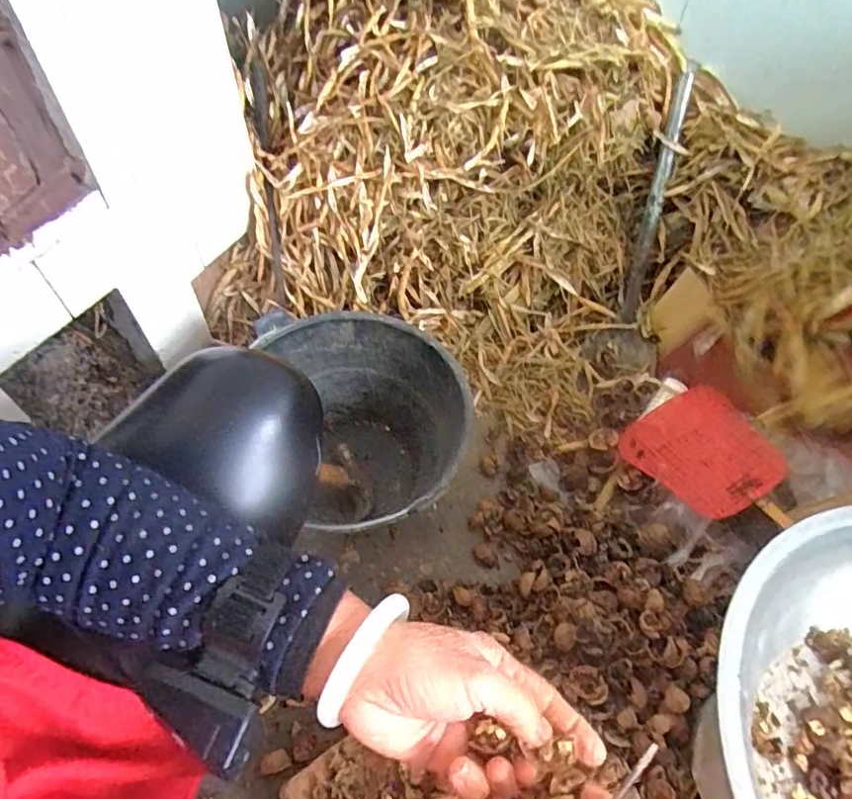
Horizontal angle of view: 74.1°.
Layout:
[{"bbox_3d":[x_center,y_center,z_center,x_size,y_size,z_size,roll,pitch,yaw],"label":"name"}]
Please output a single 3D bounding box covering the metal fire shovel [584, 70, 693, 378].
[{"bbox_3d":[0.339,-0.260,0.869,0.099,0.066,0.449,11,100,8],"label":"metal fire shovel"}]

